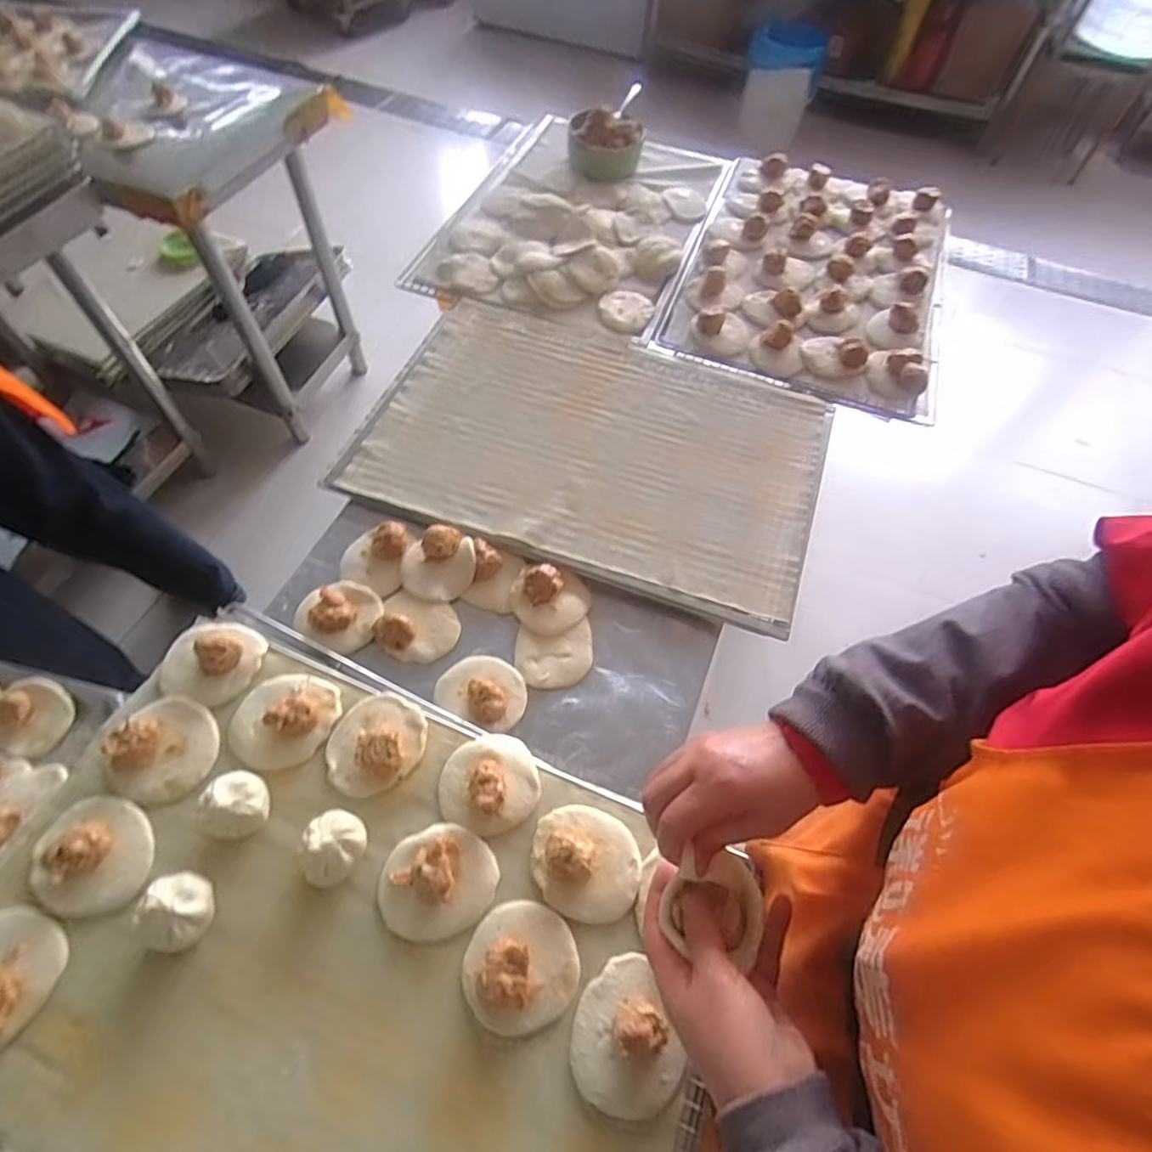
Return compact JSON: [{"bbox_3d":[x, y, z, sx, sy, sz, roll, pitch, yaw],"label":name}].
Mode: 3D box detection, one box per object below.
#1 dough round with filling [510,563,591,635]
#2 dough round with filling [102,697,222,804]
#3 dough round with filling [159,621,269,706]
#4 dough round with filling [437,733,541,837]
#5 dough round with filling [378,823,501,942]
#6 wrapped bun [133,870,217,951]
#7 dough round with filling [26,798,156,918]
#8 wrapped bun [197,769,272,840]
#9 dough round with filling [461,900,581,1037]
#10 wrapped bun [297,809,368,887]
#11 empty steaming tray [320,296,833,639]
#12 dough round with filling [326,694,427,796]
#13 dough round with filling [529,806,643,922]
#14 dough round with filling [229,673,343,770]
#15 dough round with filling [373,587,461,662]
[{"bbox_3d":[-0.028,0.023,0.695,0.088,0.024,0.081,2,59,-3],"label":"dough round with filling"},{"bbox_3d":[-0.374,0.155,0.544,0.083,0.031,0.088,2,59,-3],"label":"dough round with filling"},{"bbox_3d":[-0.358,0.076,0.587,0.086,0.028,0.084,2,59,-3],"label":"dough round with filling"},{"bbox_3d":[-0.077,0.184,0.548,0.088,0.033,0.089,2,59,-3],"label":"dough round with filling"},{"bbox_3d":[-0.118,0.255,0.506,0.096,0.028,0.082,-21,63,-17],"label":"dough round with filling"},{"bbox_3d":[-0.320,0.270,0.485,0.053,0.043,0.055,2,59,-3],"label":"wrapped bun"},{"bbox_3d":[-0.409,0.228,0.497,0.094,0.027,0.086,2,59,-3],"label":"dough round with filling"},{"bbox_3d":[-0.292,0.198,0.519,0.049,0.043,0.052,2,59,-3],"label":"wrapped bun"},{"bbox_3d":[-0.045,0.311,0.480,0.089,0.027,0.086,2,59,-3],"label":"dough round with filling"},{"bbox_3d":[-0.205,0.231,0.514,0.051,0.047,0.054,2,59,-3],"label":"wrapped bun"},{"bbox_3d":[0.026,-0.187,0.828,0.595,0.021,0.410,19,59,7],"label":"empty steaming tray"},{"bbox_3d":[-0.186,0.153,0.558,0.079,0.033,0.093,37,63,17],"label":"dough round with filling"},{"bbox_3d":[0.009,0.245,0.520,0.096,0.026,0.085,15,59,5],"label":"dough round with filling"},{"bbox_3d":[-0.276,0.128,0.562,0.085,0.028,0.092,2,59,-3],"label":"dough round with filling"},{"bbox_3d":[-0.178,0.052,0.671,0.089,0.035,0.074,15,59,4],"label":"dough round with filling"}]

